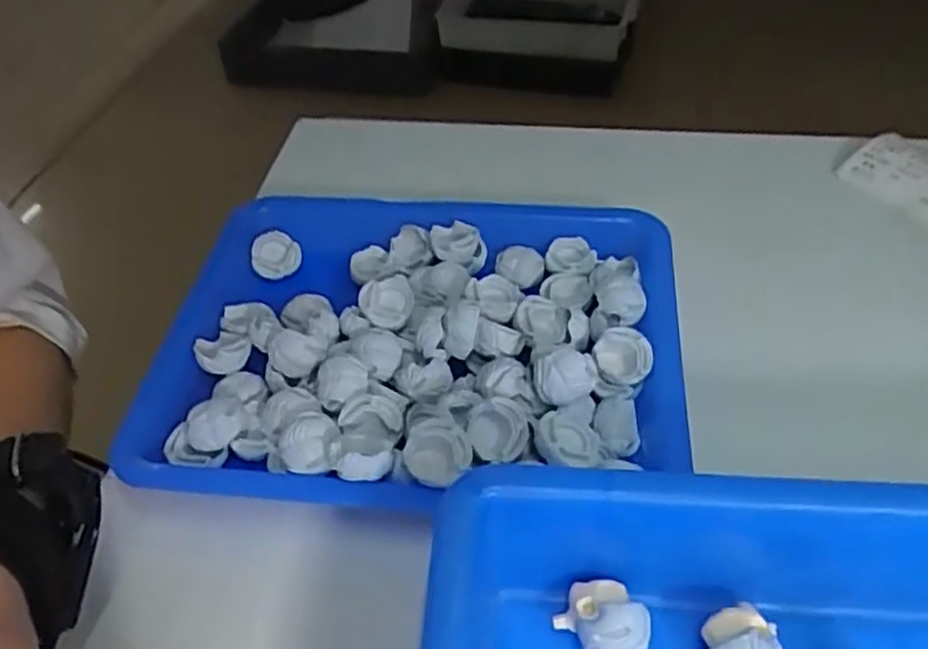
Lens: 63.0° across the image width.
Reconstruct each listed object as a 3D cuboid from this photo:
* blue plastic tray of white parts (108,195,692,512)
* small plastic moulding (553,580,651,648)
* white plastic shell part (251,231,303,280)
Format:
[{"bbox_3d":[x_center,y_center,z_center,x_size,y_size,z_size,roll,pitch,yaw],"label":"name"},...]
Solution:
[{"bbox_3d":[-0.018,0.006,0.329,0.216,0.036,0.171,5,46,9],"label":"blue plastic tray of white parts"},{"bbox_3d":[0.046,0.096,0.243,0.022,0.024,0.027,-32,51,-24],"label":"small plastic moulding"},{"bbox_3d":[-0.093,-0.034,0.373,0.024,0.005,0.024,-1,72,2],"label":"white plastic shell part"}]

